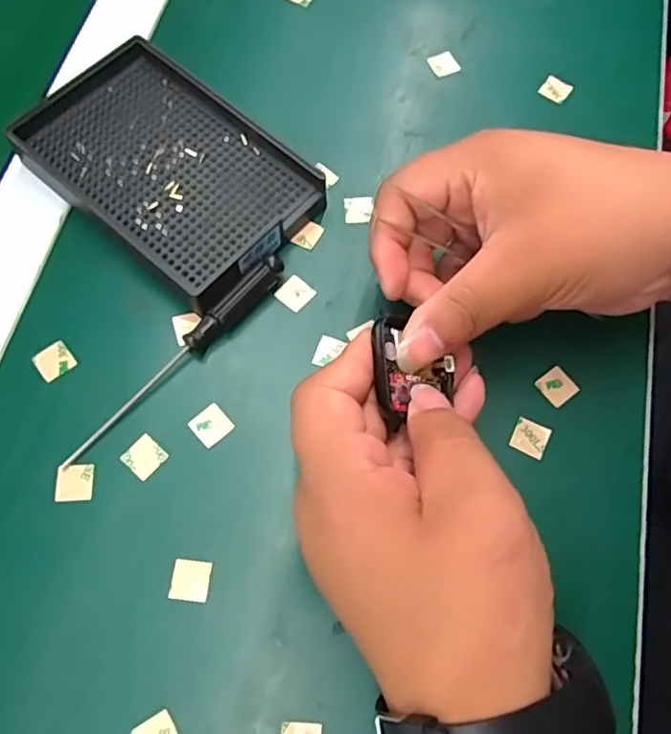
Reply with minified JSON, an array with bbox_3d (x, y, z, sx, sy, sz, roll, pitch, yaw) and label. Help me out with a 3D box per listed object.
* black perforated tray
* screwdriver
[{"bbox_3d":[-0.084,-0.099,0.297,0.140,0.025,0.089,39,73,12],"label":"black perforated tray"},{"bbox_3d":[-0.071,-0.004,0.267,0.011,0.015,0.130,41,73,13],"label":"screwdriver"}]

